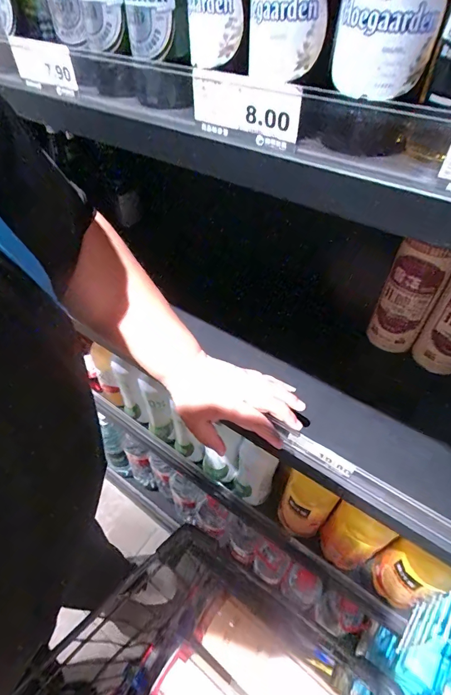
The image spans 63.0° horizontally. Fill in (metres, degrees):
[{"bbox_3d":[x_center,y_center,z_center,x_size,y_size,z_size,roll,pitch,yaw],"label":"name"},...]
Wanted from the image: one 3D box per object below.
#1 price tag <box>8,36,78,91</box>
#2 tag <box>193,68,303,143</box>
[{"bbox_3d":[-0.177,-0.275,0.357,0.088,0.036,0.004,26,53,22],"label":"price tag"},{"bbox_3d":[0.013,-0.175,0.265,0.091,0.033,0.006,29,56,25],"label":"tag"}]

